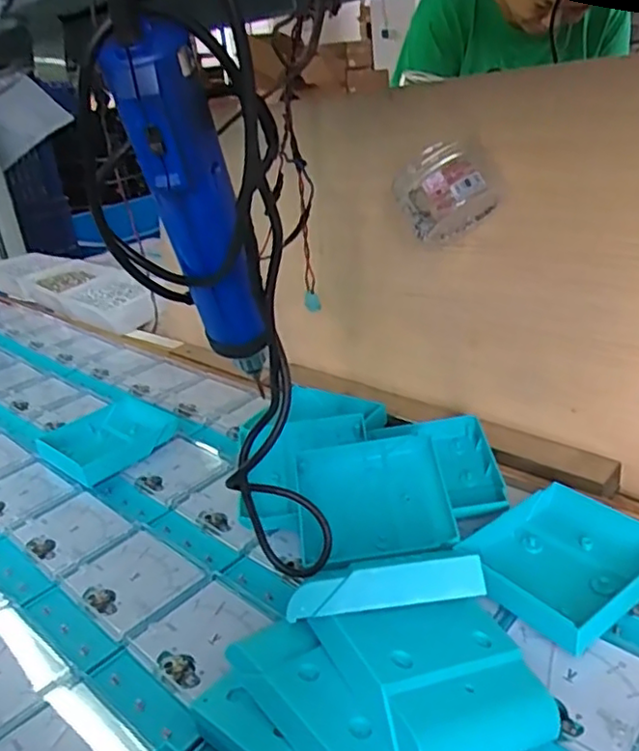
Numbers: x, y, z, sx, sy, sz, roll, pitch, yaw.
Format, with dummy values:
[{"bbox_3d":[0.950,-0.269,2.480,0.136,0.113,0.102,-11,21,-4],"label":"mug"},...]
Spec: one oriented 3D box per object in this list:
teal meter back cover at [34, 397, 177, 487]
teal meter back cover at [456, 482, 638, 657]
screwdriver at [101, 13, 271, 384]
[{"bbox_3d":[-0.223,0.064,0.698,0.114,0.024,0.125,18,35,40],"label":"teal meter back cover"},{"bbox_3d":[0.170,0.129,0.457,0.113,0.028,0.107,-23,31,-30],"label":"teal meter back cover"},{"bbox_3d":[-0.056,-0.070,0.345,0.045,0.214,0.042,-2,48,10],"label":"screwdriver"}]

